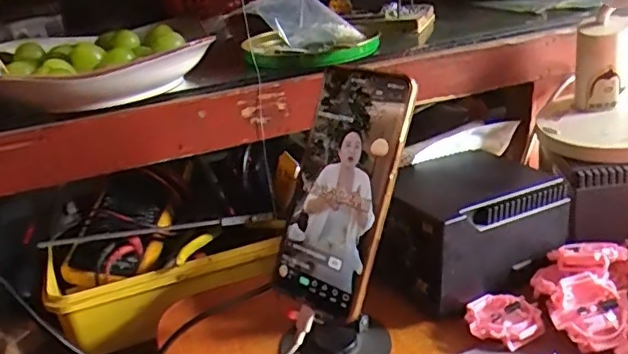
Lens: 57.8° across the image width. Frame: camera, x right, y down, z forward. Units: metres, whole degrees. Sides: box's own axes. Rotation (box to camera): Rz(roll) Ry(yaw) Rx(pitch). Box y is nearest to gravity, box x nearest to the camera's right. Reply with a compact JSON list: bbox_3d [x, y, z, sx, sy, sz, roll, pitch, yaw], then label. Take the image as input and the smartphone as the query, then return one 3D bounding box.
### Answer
[{"bbox_3d":[0.018,0.010,0.387,0.072,0.164,0.012,19,5,43],"label":"smartphone"}]

